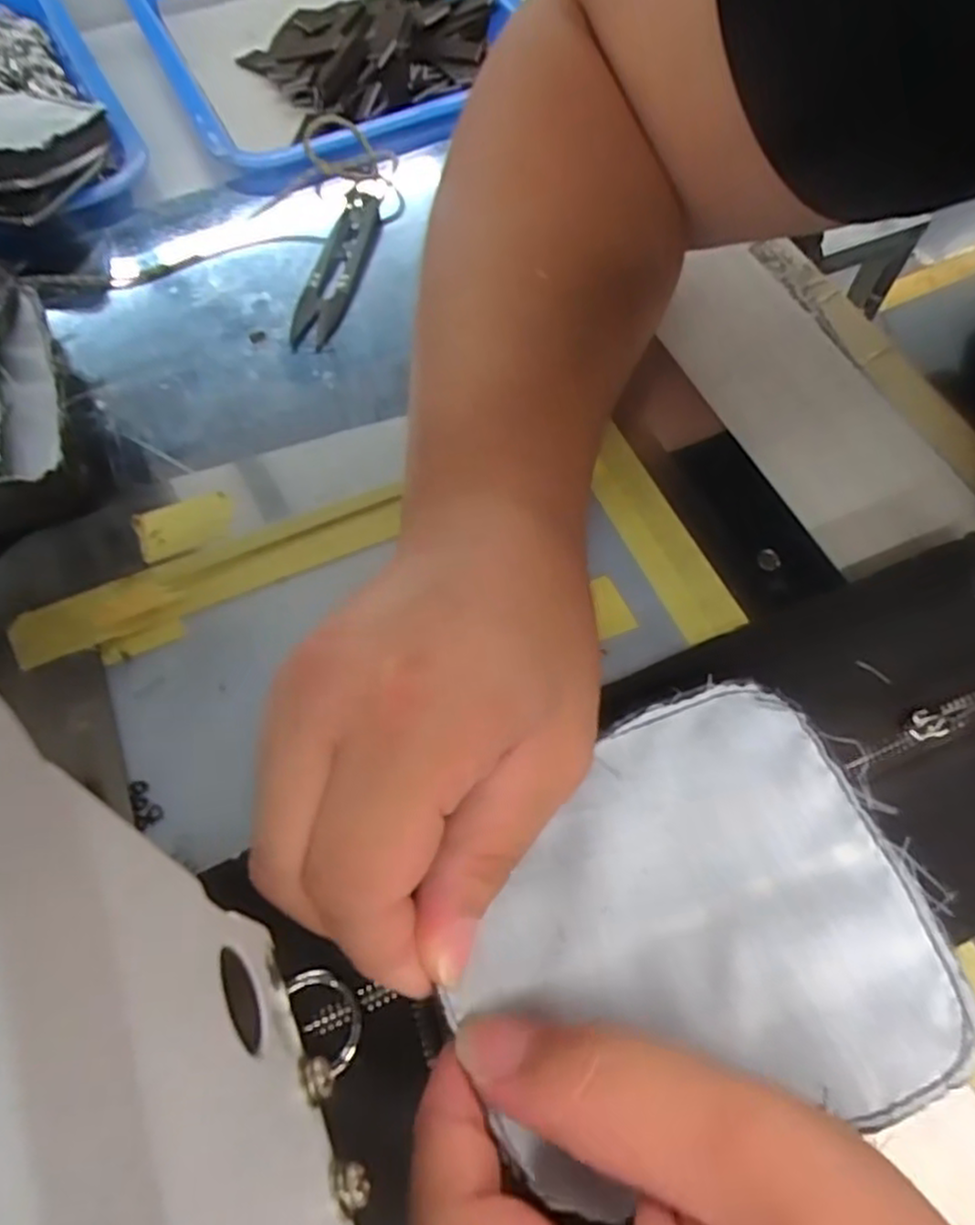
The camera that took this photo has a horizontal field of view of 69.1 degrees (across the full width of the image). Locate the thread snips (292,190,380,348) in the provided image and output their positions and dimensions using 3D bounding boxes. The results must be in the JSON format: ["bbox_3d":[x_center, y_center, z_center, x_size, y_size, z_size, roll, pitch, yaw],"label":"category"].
[{"bbox_3d":[-0.075,-0.182,0.362,0.026,0.006,0.118,8,65,6],"label":"thread snips"}]

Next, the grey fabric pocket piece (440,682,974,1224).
[{"bbox_3d":[0.056,0.082,0.192,0.125,0.029,0.111,-19,65,-7],"label":"grey fabric pocket piece"}]

